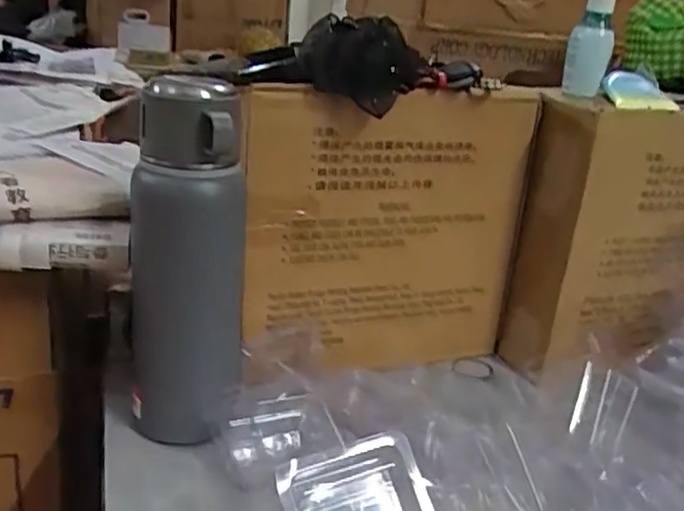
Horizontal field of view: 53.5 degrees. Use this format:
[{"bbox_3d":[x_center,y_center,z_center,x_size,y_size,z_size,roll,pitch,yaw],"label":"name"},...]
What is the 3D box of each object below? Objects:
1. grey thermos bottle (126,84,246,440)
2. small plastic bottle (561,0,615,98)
[{"bbox_3d":[-0.115,0.014,0.501,0.080,0.268,0.067,0,22,-16],"label":"grey thermos bottle"},{"bbox_3d":[0.228,-0.203,0.613,0.034,0.115,0.036,15,23,23],"label":"small plastic bottle"}]

